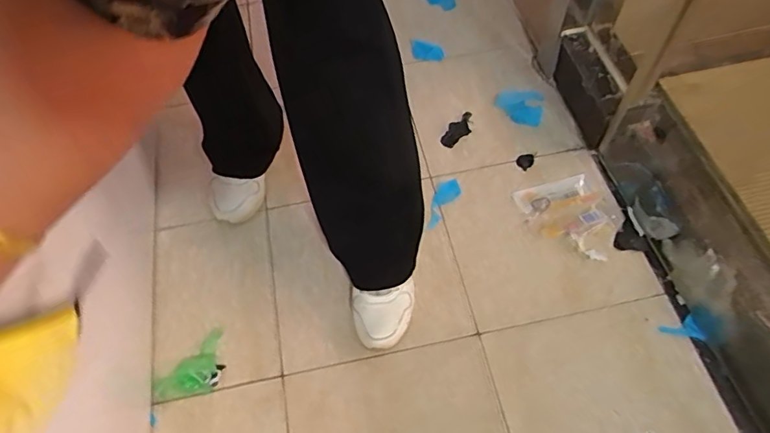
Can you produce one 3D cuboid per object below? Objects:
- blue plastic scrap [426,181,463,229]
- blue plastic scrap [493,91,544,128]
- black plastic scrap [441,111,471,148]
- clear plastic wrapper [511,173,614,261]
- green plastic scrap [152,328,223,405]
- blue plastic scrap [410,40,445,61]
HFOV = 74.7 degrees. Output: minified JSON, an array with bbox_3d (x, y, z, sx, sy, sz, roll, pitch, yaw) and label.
[{"bbox_3d":[0.097,-0.026,0.899,0.041,0.009,0.103,34,67,22],"label":"blue plastic scrap"},{"bbox_3d":[0.266,-0.228,0.996,0.099,0.039,0.090,13,61,12],"label":"blue plastic scrap"},{"bbox_3d":[0.138,-0.167,0.971,0.081,0.022,0.041,-37,63,-17],"label":"black plastic scrap"},{"bbox_3d":[0.308,0.002,0.854,0.131,0.010,0.162,-12,59,-3],"label":"clear plastic wrapper"},{"bbox_3d":[-0.279,0.232,0.752,0.068,0.021,0.124,34,67,22],"label":"green plastic scrap"},{"bbox_3d":[0.089,-0.357,1.100,0.080,0.028,0.036,23,63,17],"label":"blue plastic scrap"}]

